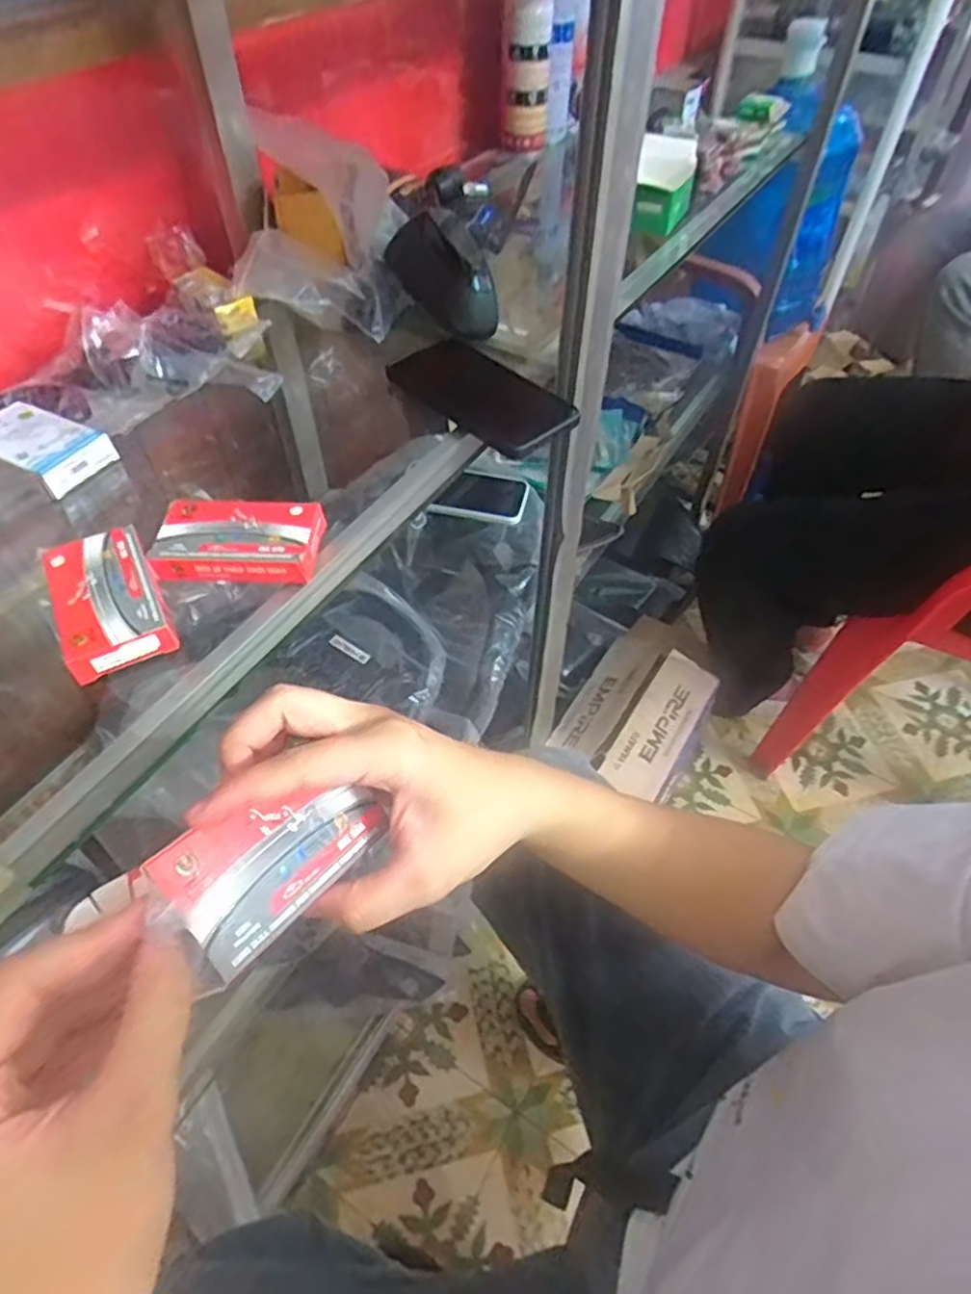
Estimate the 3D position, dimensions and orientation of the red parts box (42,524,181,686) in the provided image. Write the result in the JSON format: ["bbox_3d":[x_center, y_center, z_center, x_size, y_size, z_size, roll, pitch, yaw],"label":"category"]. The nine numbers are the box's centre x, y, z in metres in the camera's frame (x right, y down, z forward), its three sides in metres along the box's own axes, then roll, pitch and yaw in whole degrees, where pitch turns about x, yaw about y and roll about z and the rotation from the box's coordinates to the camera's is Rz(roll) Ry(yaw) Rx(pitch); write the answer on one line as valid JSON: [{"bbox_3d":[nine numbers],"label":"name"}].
[{"bbox_3d":[-0.228,-0.030,0.409,0.057,0.018,0.103,-25,55,-19],"label":"red parts box"}]

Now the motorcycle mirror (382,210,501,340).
[{"bbox_3d":[-0.039,-0.343,0.624,0.068,0.040,0.136,-32,73,-23],"label":"motorcycle mirror"}]

